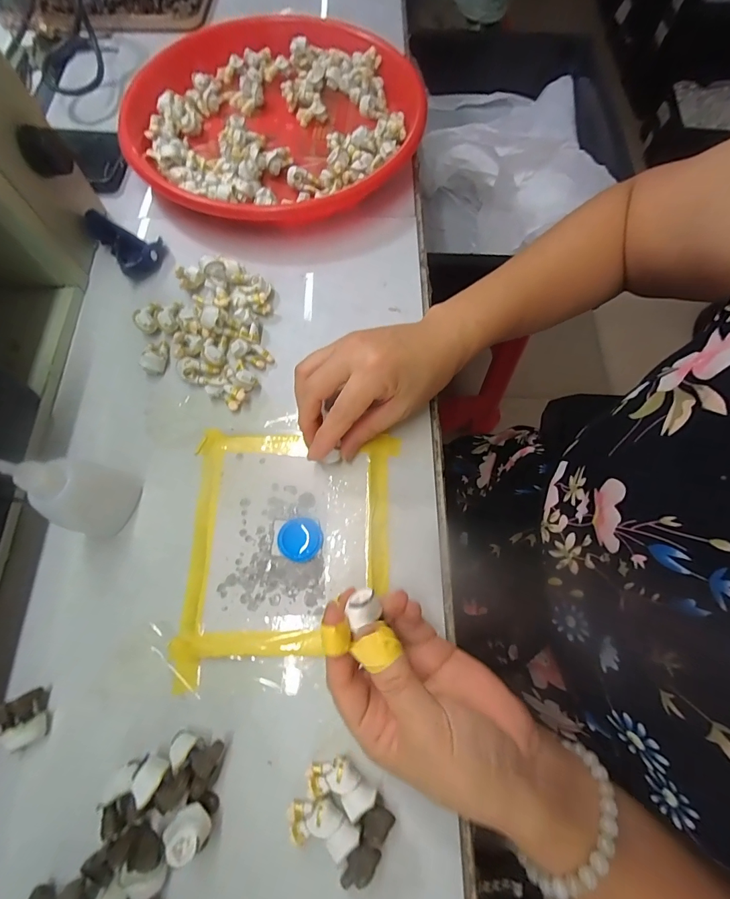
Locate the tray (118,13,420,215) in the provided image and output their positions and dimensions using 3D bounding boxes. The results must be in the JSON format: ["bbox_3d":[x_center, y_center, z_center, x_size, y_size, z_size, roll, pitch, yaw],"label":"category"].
[{"bbox_3d":[-0.084,-0.331,0.390,0.271,0.036,0.264,-3,70,-2],"label":"tray"}]

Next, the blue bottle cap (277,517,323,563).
[{"bbox_3d":[-0.045,0.061,0.271,0.030,0.004,0.029,0,71,0],"label":"blue bottle cap"}]

